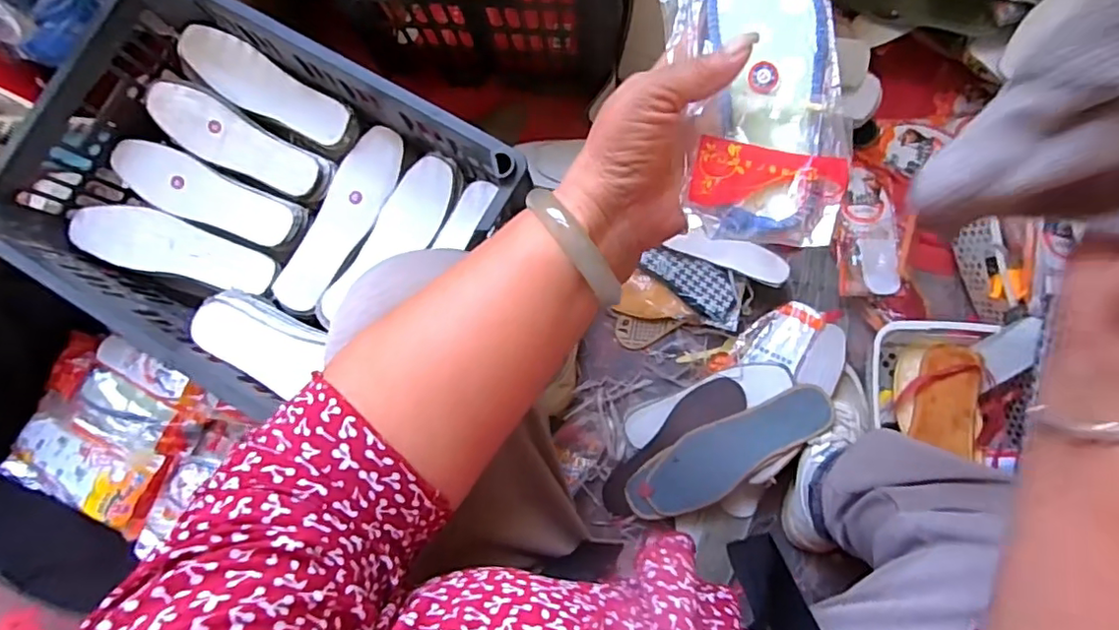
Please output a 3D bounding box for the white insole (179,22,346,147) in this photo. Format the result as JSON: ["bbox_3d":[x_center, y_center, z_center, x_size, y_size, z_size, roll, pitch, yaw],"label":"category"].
[{"bbox_3d":[-0.344,-0.266,0.690,0.221,0.022,0.065,32,107,4],"label":"white insole"}]

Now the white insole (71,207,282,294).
[{"bbox_3d":[-0.448,-0.080,0.682,0.232,0.017,0.070,12,85,3],"label":"white insole"}]

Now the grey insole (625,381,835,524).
[{"bbox_3d":[0.208,0.172,0.736,0.269,0.011,0.083,-37,69,10],"label":"grey insole"}]

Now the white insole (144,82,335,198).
[{"bbox_3d":[-0.373,-0.199,0.677,0.212,0.031,0.062,28,86,4],"label":"white insole"}]

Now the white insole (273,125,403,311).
[{"bbox_3d":[-0.253,-0.112,0.683,0.070,0.008,0.229,26,86,4],"label":"white insole"}]

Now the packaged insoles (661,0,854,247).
[{"bbox_3d":[0.103,-0.141,0.311,0.086,0.013,0.209,-5,81,1],"label":"packaged insoles"}]

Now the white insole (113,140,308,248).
[{"bbox_3d":[-0.413,-0.139,0.683,0.229,0.017,0.065,24,86,4],"label":"white insole"}]

